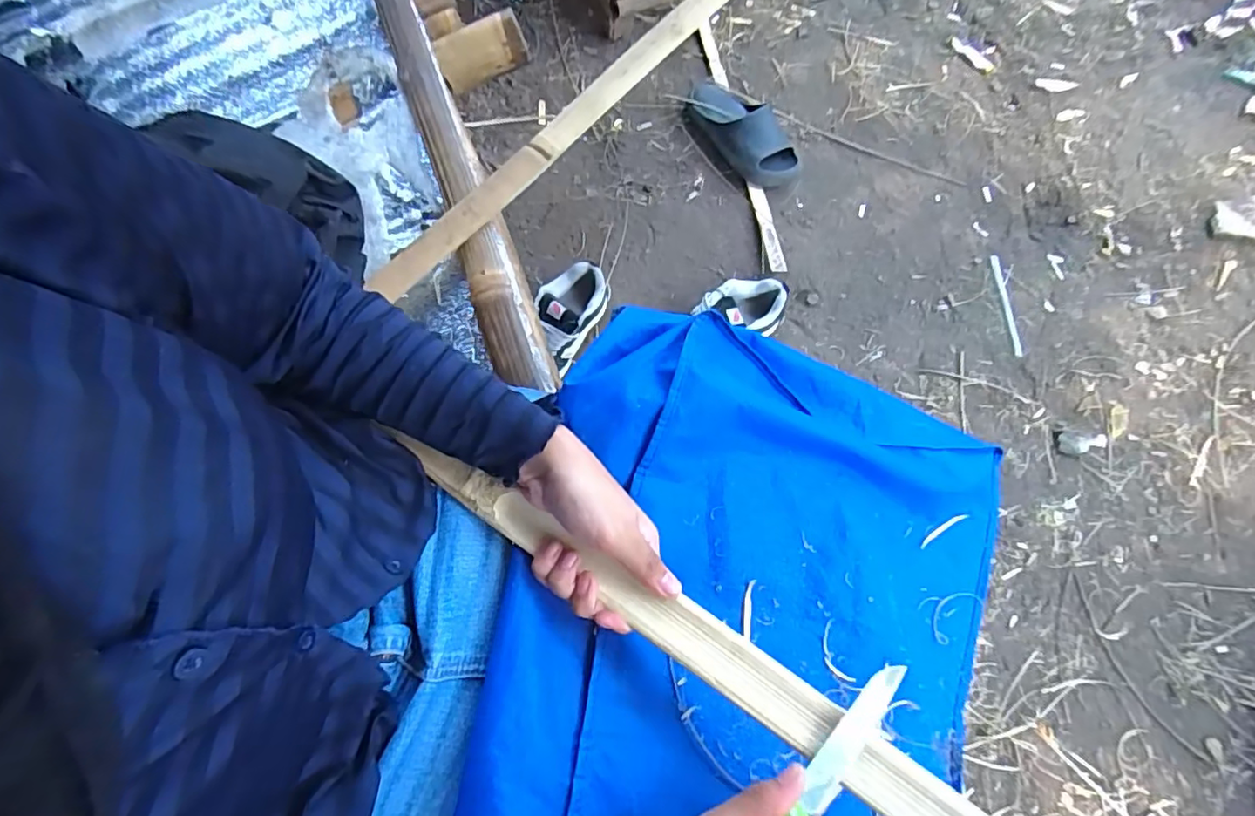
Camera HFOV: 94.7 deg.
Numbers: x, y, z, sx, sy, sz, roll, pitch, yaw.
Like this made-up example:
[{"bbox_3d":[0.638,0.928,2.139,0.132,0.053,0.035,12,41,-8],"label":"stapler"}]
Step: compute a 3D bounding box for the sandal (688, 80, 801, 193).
[{"bbox_3d":[0.241,-0.589,1.235,0.131,0.086,0.311,-38,74,-4],"label":"sandal"}]

